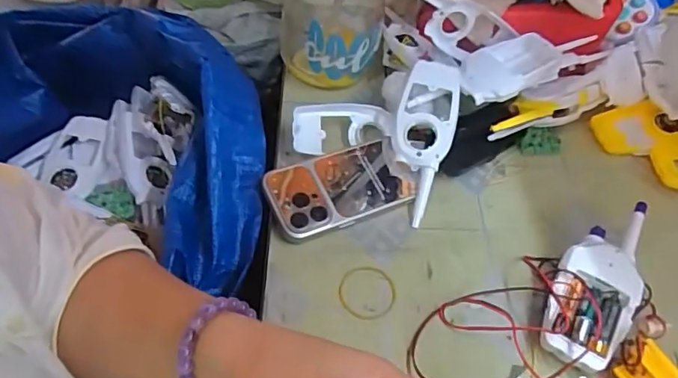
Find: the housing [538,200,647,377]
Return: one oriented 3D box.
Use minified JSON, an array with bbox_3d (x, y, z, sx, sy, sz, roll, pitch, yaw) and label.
[{"bbox_3d":[0.222,0.075,0.452,0.070,0.040,0.170,34,56,22],"label":"housing"}]

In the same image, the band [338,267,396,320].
[{"bbox_3d":[0.024,0.088,0.452,0.048,0.006,0.049,2,50,-2],"label":"band"}]

